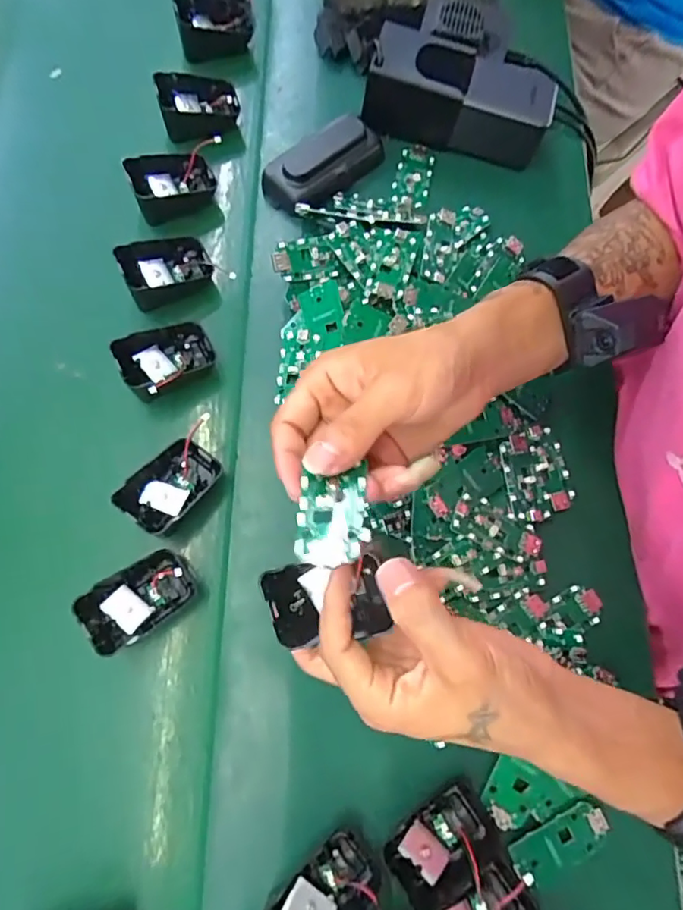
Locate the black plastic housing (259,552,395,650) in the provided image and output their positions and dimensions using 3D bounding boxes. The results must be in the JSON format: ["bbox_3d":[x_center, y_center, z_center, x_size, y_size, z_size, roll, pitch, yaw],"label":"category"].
[{"bbox_3d":[-0.009,0.076,0.281,0.060,0.016,0.040,-10,73,-4],"label":"black plastic housing"}]

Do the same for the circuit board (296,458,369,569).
[{"bbox_3d":[-0.004,0.028,0.253,0.032,0.004,0.051,-4,47,3],"label":"circuit board"}]

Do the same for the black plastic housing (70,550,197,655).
[{"bbox_3d":[-0.131,0.093,0.354,0.065,0.034,0.044,-35,78,-11],"label":"black plastic housing"}]

